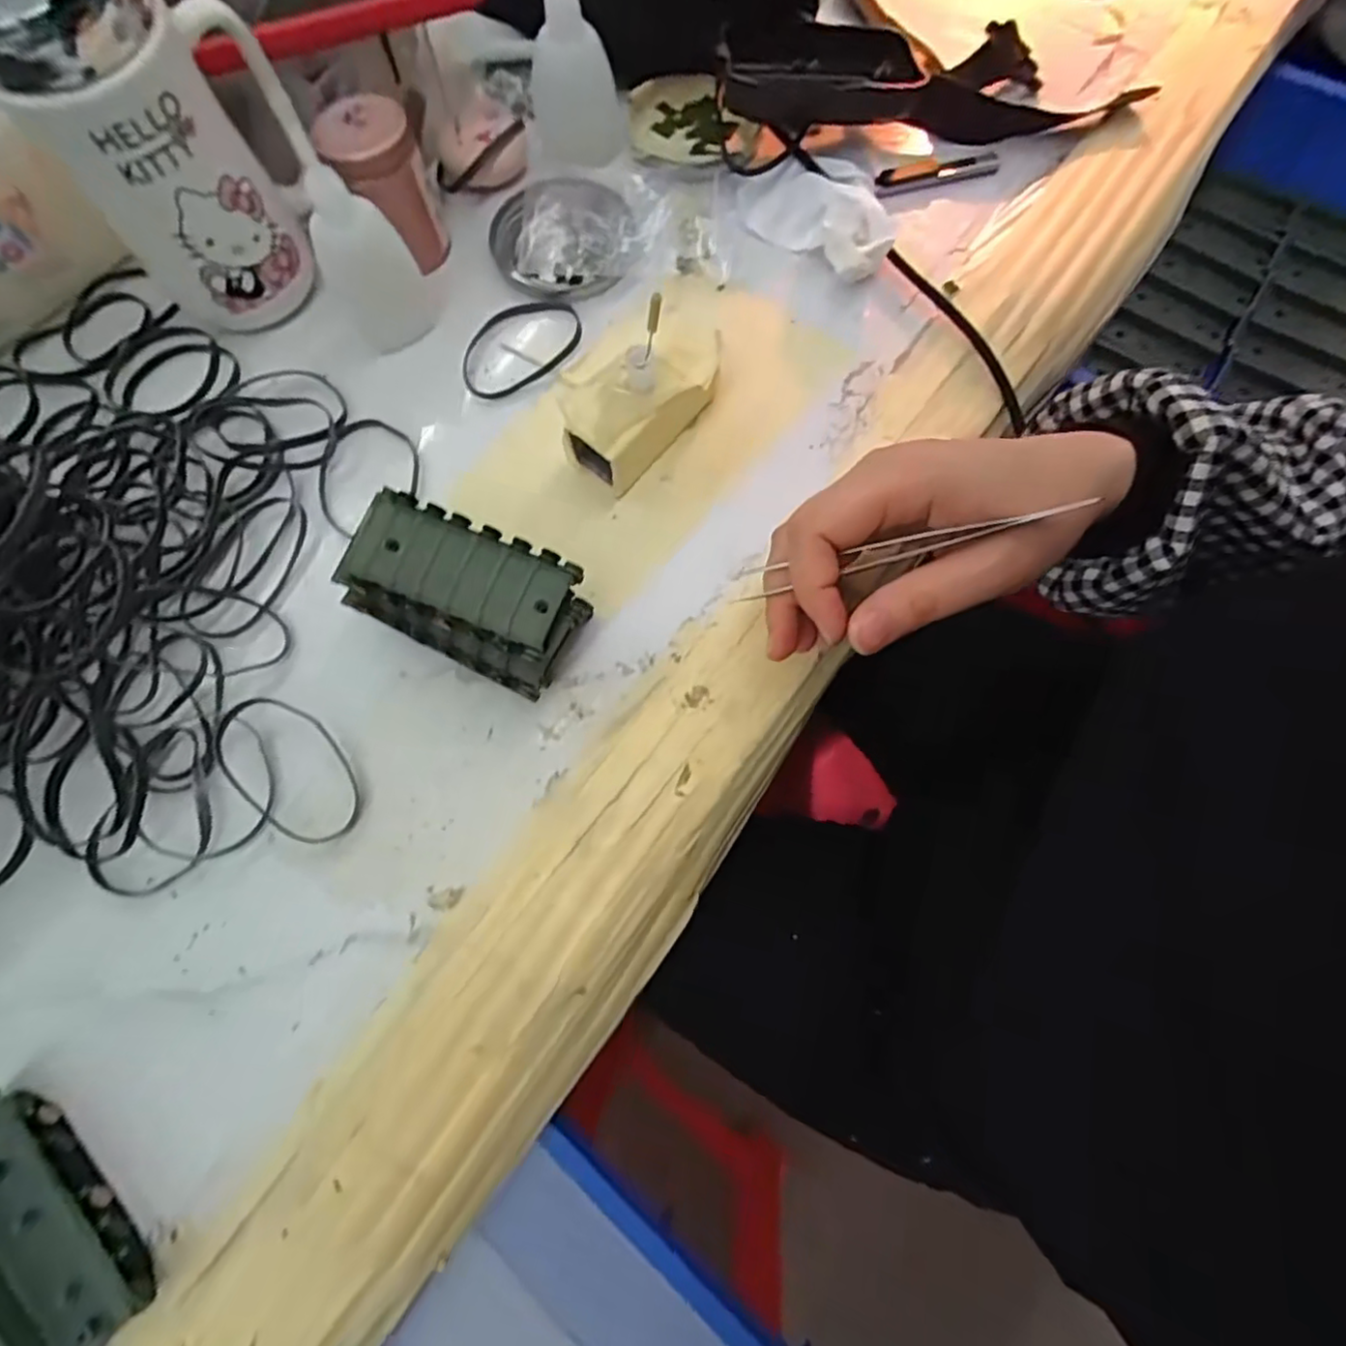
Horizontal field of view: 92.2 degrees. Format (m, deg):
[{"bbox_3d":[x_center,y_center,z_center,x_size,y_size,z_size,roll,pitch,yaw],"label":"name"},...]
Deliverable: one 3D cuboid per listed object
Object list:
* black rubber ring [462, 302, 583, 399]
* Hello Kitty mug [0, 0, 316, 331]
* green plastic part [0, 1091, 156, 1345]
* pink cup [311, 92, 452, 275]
[{"bbox_3d":[-0.081,-0.174,0.345,0.069,0.007,0.049,-29,76,-7],"label":"black rubber ring"},{"bbox_3d":[-0.227,-0.241,0.293,0.068,0.137,0.094,11,74,4],"label":"Hello Kitty mug"},{"bbox_3d":[-0.233,0.200,0.230,0.097,0.012,0.049,41,78,11],"label":"green plastic part"},{"bbox_3d":[-0.148,-0.250,0.334,0.043,0.063,0.044,0,74,1],"label":"pink cup"}]

